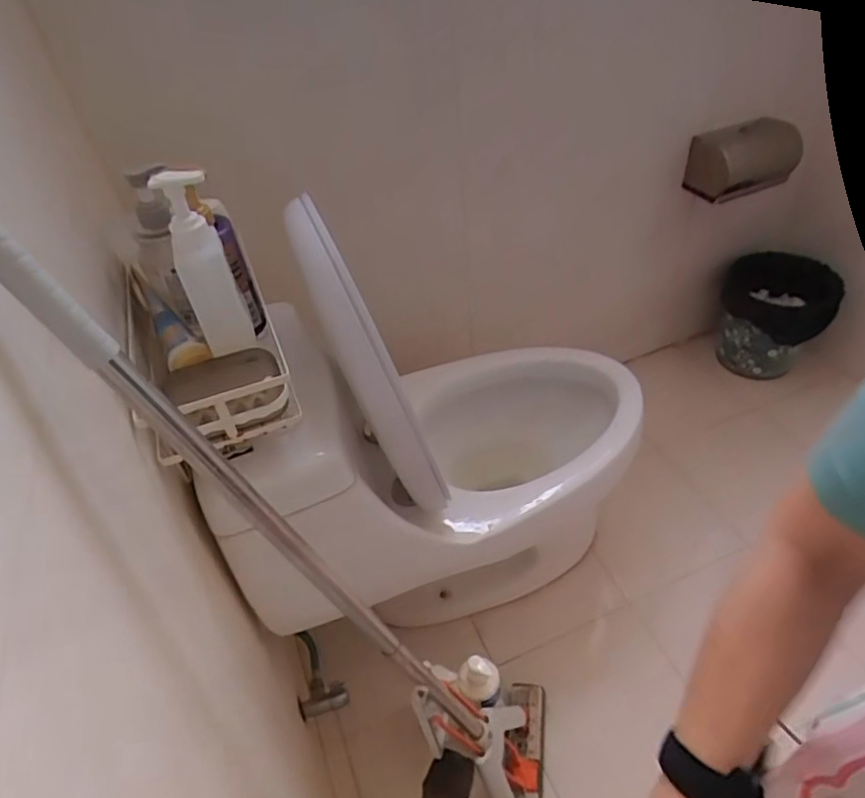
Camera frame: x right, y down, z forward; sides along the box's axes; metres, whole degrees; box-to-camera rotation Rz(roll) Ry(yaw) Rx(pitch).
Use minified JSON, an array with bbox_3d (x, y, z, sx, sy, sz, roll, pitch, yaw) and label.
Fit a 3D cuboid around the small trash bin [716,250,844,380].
[{"bbox_3d":[0.891,-0.215,1.518,0.267,0.234,0.254,22,49,28],"label":"small trash bin"}]

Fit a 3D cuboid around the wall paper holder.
[{"bbox_3d":[0.704,-0.547,1.292,0.220,0.132,0.134,-21,43,-15],"label":"wall paper holder"}]

